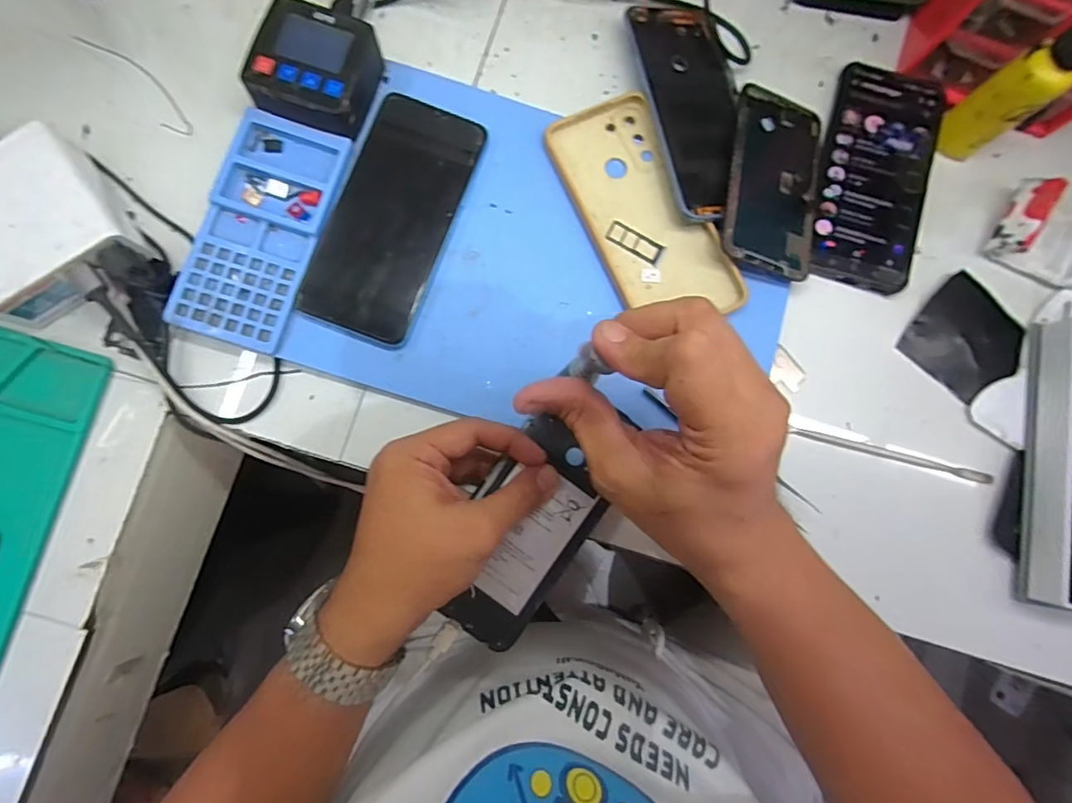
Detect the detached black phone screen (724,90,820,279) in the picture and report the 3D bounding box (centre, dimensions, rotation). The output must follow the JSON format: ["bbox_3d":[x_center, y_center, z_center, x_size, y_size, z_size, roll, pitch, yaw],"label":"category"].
[{"bbox_3d":[0.166,-0.154,0.371,0.067,0.004,0.147,17,74,-13],"label":"detached black phone screen"}]

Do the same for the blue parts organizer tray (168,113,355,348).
[{"bbox_3d":[-0.176,-0.110,0.345,0.071,0.013,0.150,18,81,0],"label":"blue parts organizer tray"}]

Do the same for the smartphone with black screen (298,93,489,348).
[{"bbox_3d":[-0.093,-0.121,0.352,0.074,0.011,0.161,20,85,-6],"label":"smartphone with black screen"}]

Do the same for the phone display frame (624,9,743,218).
[{"bbox_3d":[0.112,-0.204,0.372,0.069,0.009,0.167,-7,77,-11],"label":"phone display frame"}]

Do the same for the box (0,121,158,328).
[{"bbox_3d":[-0.304,-0.104,0.329,0.086,0.042,0.094,-34,85,-7],"label":"box"}]

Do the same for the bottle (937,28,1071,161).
[{"bbox_3d":[0.316,-0.204,0.344,0.029,0.099,0.029,5,82,-2],"label":"bottle"}]

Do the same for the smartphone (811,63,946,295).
[{"bbox_3d":[0.246,-0.163,0.389,0.082,0.013,0.168,18,81,0],"label":"smartphone"}]

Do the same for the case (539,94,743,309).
[{"bbox_3d":[0.073,-0.129,0.366,0.077,0.012,0.165,-25,84,-6],"label":"case"}]

